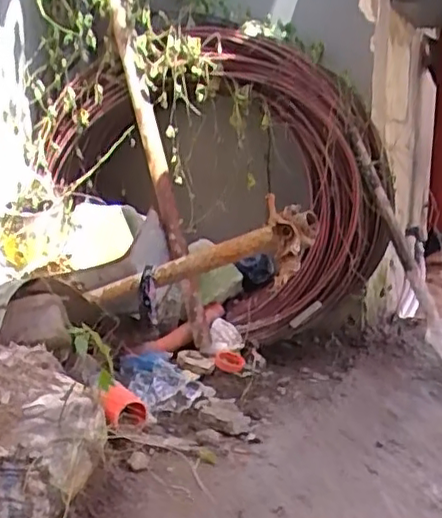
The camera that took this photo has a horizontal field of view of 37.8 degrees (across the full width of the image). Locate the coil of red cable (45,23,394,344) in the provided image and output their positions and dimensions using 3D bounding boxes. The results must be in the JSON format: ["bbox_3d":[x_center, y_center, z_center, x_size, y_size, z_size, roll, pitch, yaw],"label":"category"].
[{"bbox_3d":[0.026,-0.144,1.565,0.868,0.711,0.320,-2,12,-12],"label":"coil of red cable"}]

